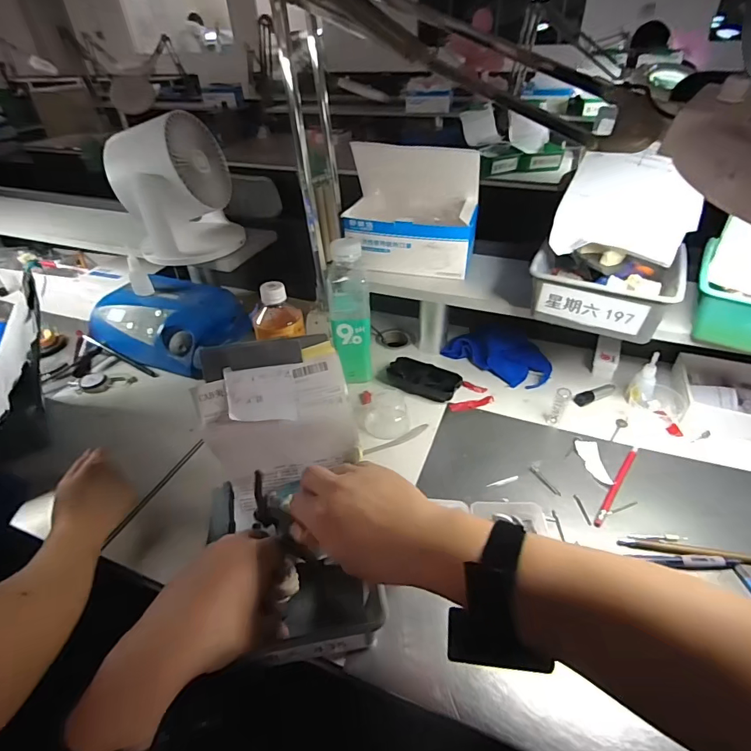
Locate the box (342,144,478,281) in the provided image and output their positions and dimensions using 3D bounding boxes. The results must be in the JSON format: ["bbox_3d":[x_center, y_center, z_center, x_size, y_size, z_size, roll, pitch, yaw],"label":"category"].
[{"bbox_3d":[0.054,-0.245,0.655,0.198,0.159,0.098,6,39,10],"label":"box"}]

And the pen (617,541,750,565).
[{"bbox_3d":[0.330,0.182,0.448,0.147,0.013,0.013,5,39,10],"label":"pen"}]

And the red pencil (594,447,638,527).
[{"bbox_3d":[0.291,0.124,0.523,0.011,0.013,0.147,26,47,31],"label":"red pencil"}]

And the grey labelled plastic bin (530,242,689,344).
[{"bbox_3d":[0.285,-0.113,0.552,0.163,0.065,0.140,17,42,23],"label":"grey labelled plastic bin"}]

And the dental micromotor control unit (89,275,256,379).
[{"bbox_3d":[-0.356,-0.100,0.767,0.252,0.086,0.181,19,48,24],"label":"dental micromotor control unit"}]

